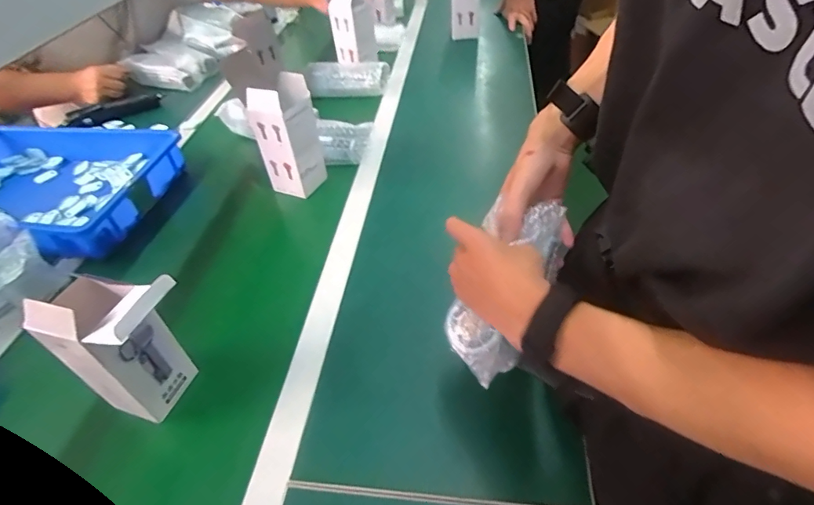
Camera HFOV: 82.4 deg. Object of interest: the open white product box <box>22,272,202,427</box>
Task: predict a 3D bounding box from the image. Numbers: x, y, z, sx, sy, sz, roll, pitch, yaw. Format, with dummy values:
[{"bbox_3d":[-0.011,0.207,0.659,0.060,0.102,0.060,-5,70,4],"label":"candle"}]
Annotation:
[{"bbox_3d":[-0.281,0.098,0.485,0.129,0.191,0.071,7,47,15],"label":"open white product box"}]

